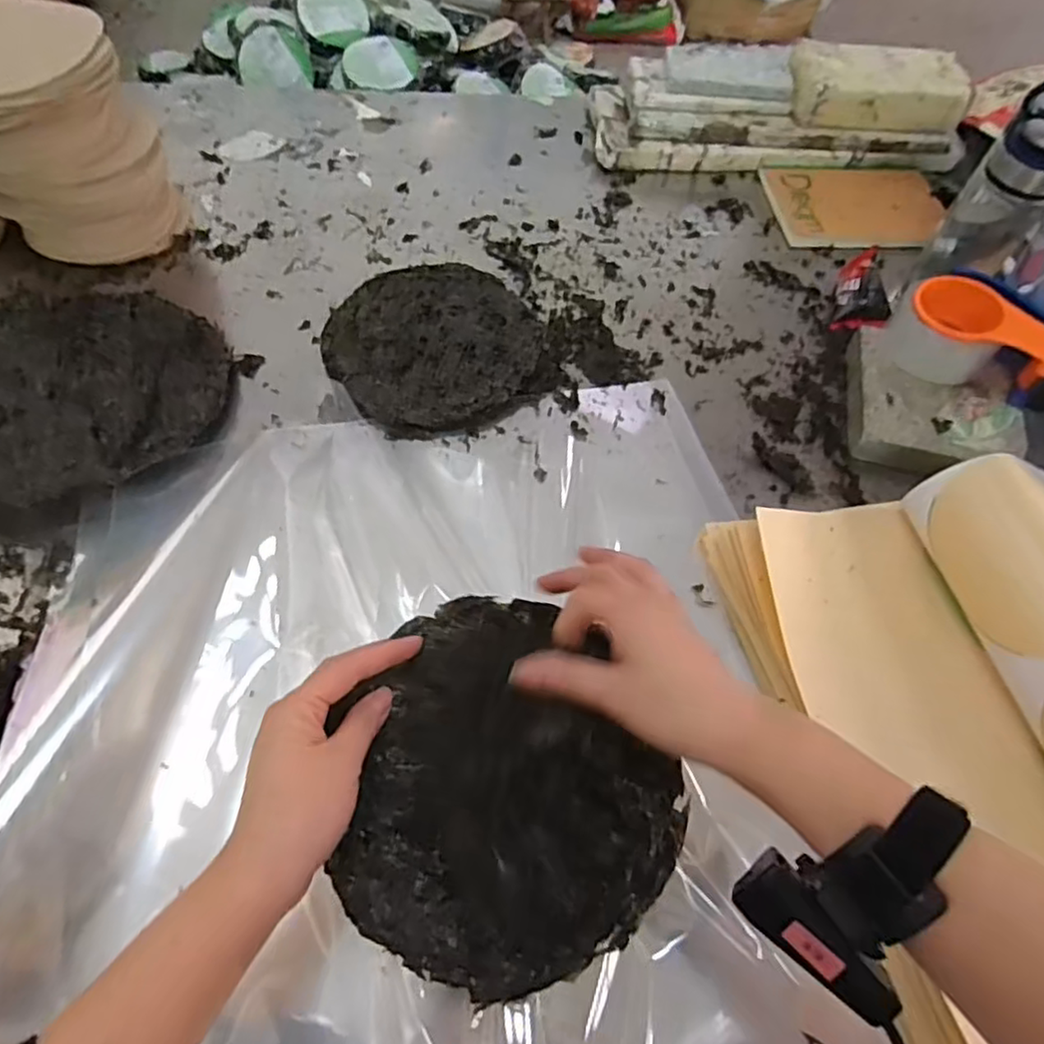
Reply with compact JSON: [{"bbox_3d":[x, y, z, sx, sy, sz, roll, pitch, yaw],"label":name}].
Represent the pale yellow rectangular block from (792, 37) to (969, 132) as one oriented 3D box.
[{"bbox_3d":[0.423,-0.523,0.782,0.202,0.054,0.093,4,59,-2],"label":"pale yellow rectangular block"}]

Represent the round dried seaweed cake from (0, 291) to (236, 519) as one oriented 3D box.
[{"bbox_3d":[-0.382,-0.113,0.544,0.249,0.052,0.196,-33,66,-23],"label":"round dried seaweed cake"}]

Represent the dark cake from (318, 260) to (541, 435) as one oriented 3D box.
[{"bbox_3d":[-0.084,-0.170,0.616,0.191,0.021,0.198,2,59,-3],"label":"dark cake"}]

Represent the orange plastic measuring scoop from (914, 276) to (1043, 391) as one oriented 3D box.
[{"bbox_3d":[0.422,-0.166,0.580,0.152,0.044,0.053,41,65,19],"label":"orange plastic measuring scoop"}]

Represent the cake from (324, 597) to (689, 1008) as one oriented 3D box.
[{"bbox_3d":[-0.006,0.139,0.350,0.183,0.038,0.184,2,58,-4],"label":"cake"}]

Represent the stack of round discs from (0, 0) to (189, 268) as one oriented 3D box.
[{"bbox_3d":[-0.427,-0.342,0.593,0.128,0.199,0.140,22,60,9],"label":"stack of round discs"}]

